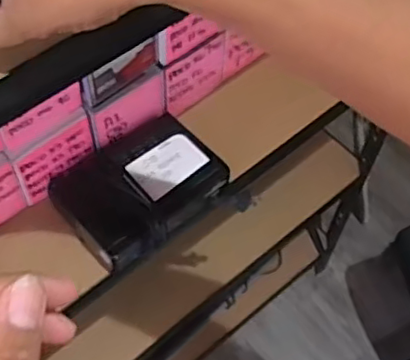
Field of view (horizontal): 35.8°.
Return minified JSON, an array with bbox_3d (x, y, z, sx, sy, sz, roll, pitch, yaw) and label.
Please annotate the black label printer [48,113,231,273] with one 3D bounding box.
[{"bbox_3d":[-0.069,0.006,0.705,0.174,0.047,0.128,-31,65,-20],"label":"black label printer"}]

